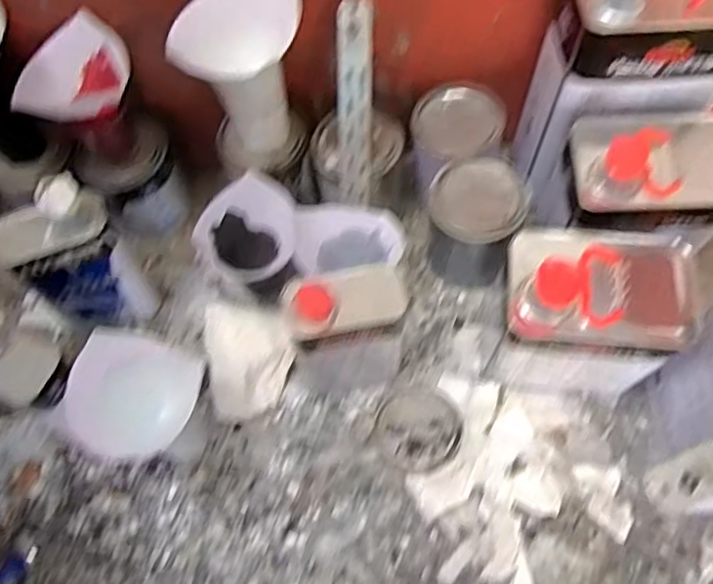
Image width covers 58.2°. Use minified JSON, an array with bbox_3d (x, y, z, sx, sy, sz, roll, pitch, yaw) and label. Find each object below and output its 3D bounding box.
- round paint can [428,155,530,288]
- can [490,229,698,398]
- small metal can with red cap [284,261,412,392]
[{"bbox_3d":[0.138,-0.080,0.763,0.106,0.140,0.099,21,69,12],"label":"round paint can"},{"bbox_3d":[0.229,0.024,0.659,0.170,0.212,0.111,5,66,5],"label":"can"},{"bbox_3d":[-0.012,0.047,0.679,0.123,0.194,0.073,-9,66,-1],"label":"small metal can with red cap"}]

